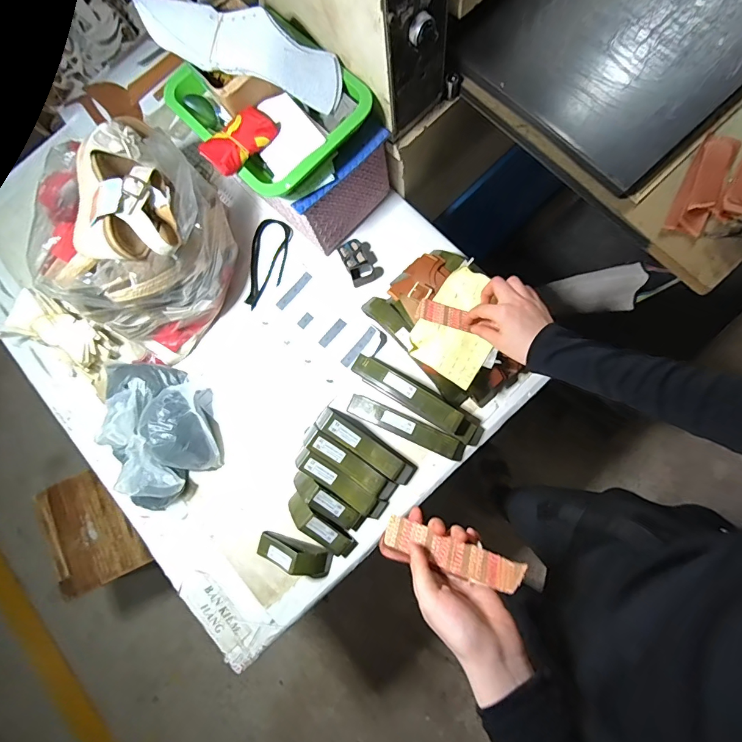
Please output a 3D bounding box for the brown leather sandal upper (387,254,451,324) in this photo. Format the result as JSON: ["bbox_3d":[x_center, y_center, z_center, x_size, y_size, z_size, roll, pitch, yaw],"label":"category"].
[{"bbox_3d":[0.076,-0.131,0.608,0.096,0.079,0.030,-47,123,4],"label":"brown leather sandal upper"}]

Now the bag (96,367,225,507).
[{"bbox_3d":[-0.320,0.088,0.624,0.140,0.089,0.227,-15,80,3],"label":"bag"}]

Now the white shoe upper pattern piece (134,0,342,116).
[{"bbox_3d":[-0.156,-0.396,0.498,0.249,0.049,0.071,16,77,-9],"label":"white shoe upper pattern piece"}]

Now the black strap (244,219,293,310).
[{"bbox_3d":[-0.183,-0.186,0.705,0.067,0.017,0.160,12,82,9],"label":"black strap"}]

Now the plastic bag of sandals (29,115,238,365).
[{"bbox_3d":[-0.341,-0.190,0.600,0.226,0.208,0.263,40,86,10],"label":"plastic bag of sandals"}]

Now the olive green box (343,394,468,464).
[{"bbox_3d":[0.054,0.088,0.633,0.190,0.029,0.033,25,84,10],"label":"olive green box"}]

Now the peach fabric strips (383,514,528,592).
[{"bbox_3d":[0.077,0.175,0.394,0.132,0.008,0.030,14,52,20],"label":"peach fabric strips"}]

